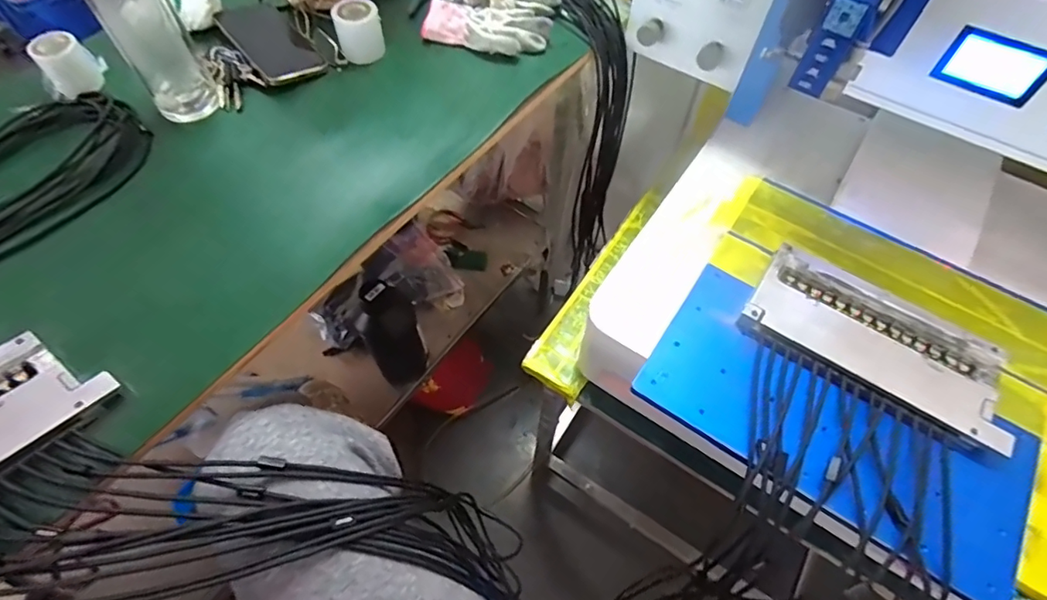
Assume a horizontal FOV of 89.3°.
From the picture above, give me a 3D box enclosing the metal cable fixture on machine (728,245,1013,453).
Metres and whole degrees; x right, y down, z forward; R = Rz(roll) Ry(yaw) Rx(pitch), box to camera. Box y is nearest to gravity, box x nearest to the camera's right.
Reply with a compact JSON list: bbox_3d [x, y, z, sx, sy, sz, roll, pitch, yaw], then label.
[{"bbox_3d":[0.305,0.037,0.460,0.207,0.016,0.105,31,63,17],"label":"metal cable fixture on machine"}]

